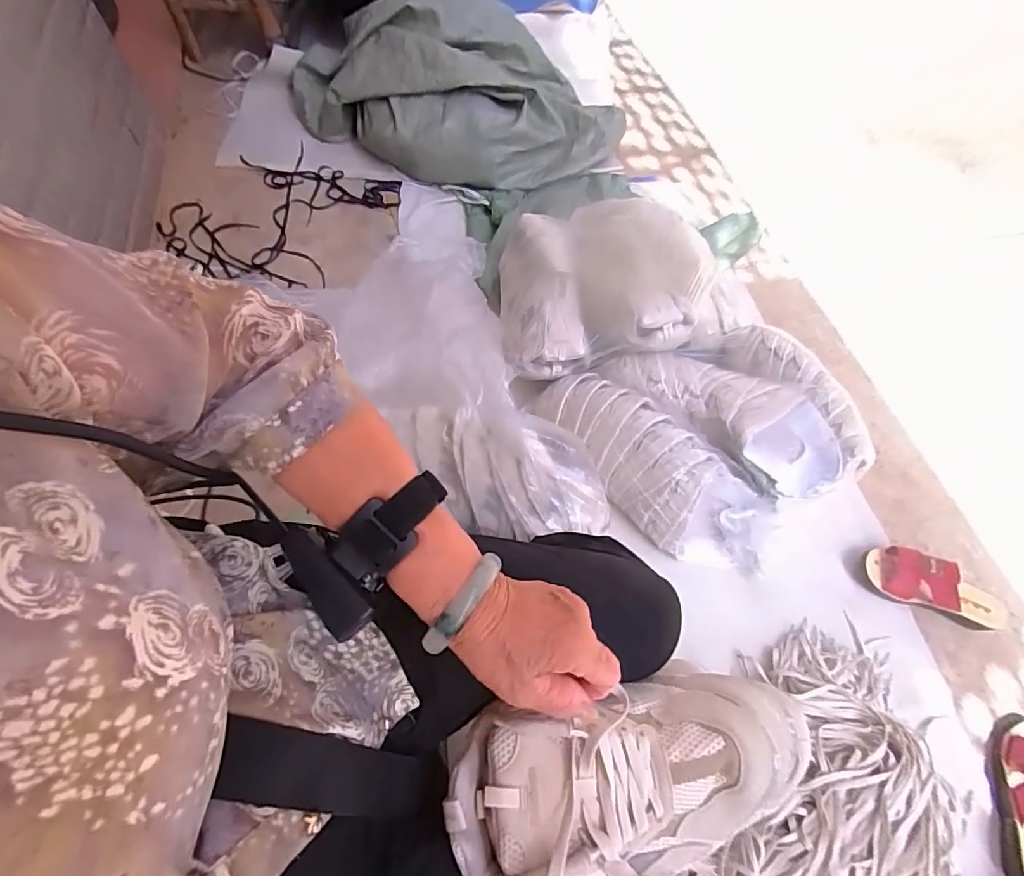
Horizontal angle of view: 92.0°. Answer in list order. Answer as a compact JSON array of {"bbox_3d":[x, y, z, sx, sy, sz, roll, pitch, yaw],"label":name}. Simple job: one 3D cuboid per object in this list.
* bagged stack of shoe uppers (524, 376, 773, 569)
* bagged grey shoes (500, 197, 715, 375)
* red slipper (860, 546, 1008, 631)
[{"bbox_3d":[0.232,0.057,0.817,0.450,0.137,0.149,42,68,2],"label":"bagged stack of shoe uppers"},{"bbox_3d":[0.178,-0.306,0.944,0.422,0.119,0.359,-10,63,-7],"label":"bagged grey shoes"},{"bbox_3d":[0.713,0.248,0.831,0.223,0.073,0.090,17,63,7],"label":"red slipper"}]

